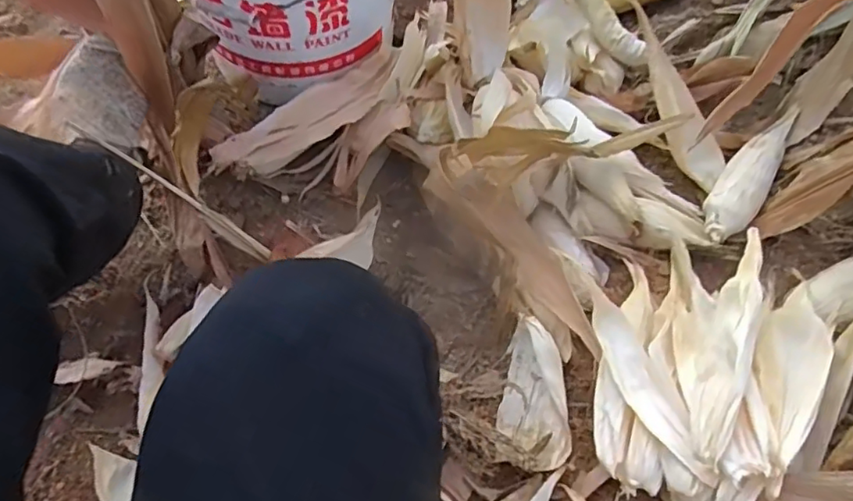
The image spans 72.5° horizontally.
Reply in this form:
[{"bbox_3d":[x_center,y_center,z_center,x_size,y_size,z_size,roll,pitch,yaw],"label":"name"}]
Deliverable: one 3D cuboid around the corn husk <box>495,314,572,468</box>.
[{"bbox_3d":[0.110,0.153,0.622,0.069,0.051,0.164,-5,59,-2],"label":"corn husk"}]

